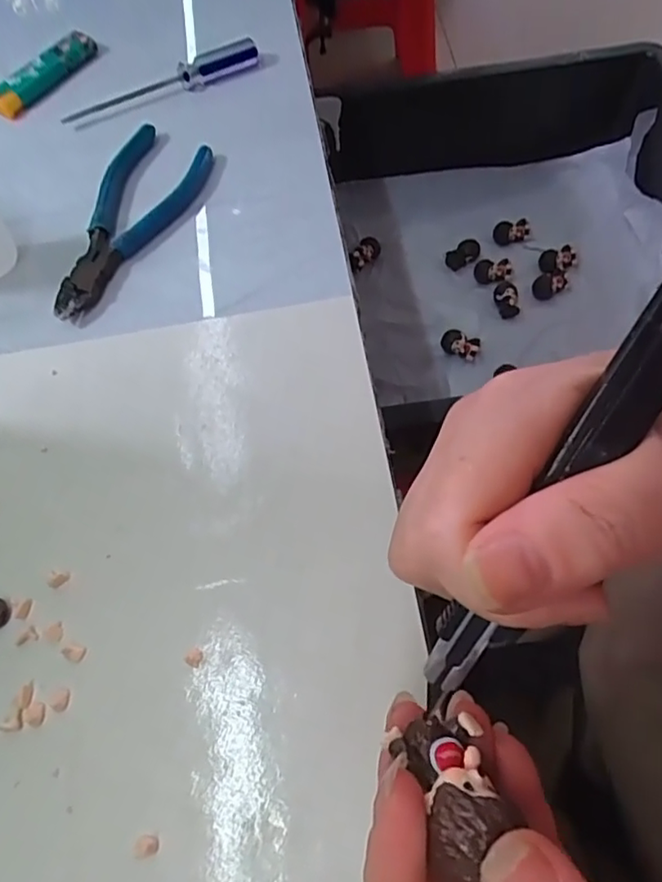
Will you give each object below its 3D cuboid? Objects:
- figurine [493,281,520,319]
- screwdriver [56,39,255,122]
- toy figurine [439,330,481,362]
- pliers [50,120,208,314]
[{"bbox_3d":[0.187,-0.152,0.638,0.023,0.014,0.041,1,64,5],"label":"figurine"},{"bbox_3d":[-0.102,-0.218,0.359,0.118,0.020,0.014,-22,64,-6],"label":"screwdriver"},{"bbox_3d":[0.134,-0.102,0.623,0.040,0.014,0.024,20,68,14],"label":"toy figurine"},{"bbox_3d":[-0.107,-0.117,0.318,0.047,0.013,0.126,15,66,12],"label":"pliers"}]

